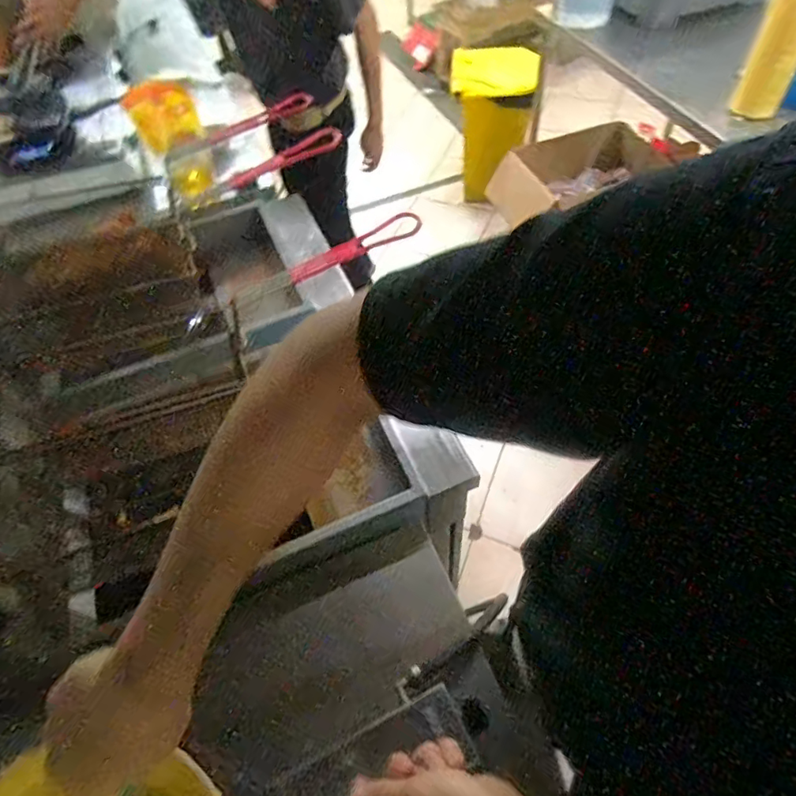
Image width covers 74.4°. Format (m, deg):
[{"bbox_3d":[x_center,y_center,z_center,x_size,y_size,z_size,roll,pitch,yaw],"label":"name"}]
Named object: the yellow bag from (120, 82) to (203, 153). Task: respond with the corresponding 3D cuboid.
[{"bbox_3d":[-0.532,-0.642,1.189,0.140,0.130,0.067,-25,56,-12],"label":"yellow bag"}]

